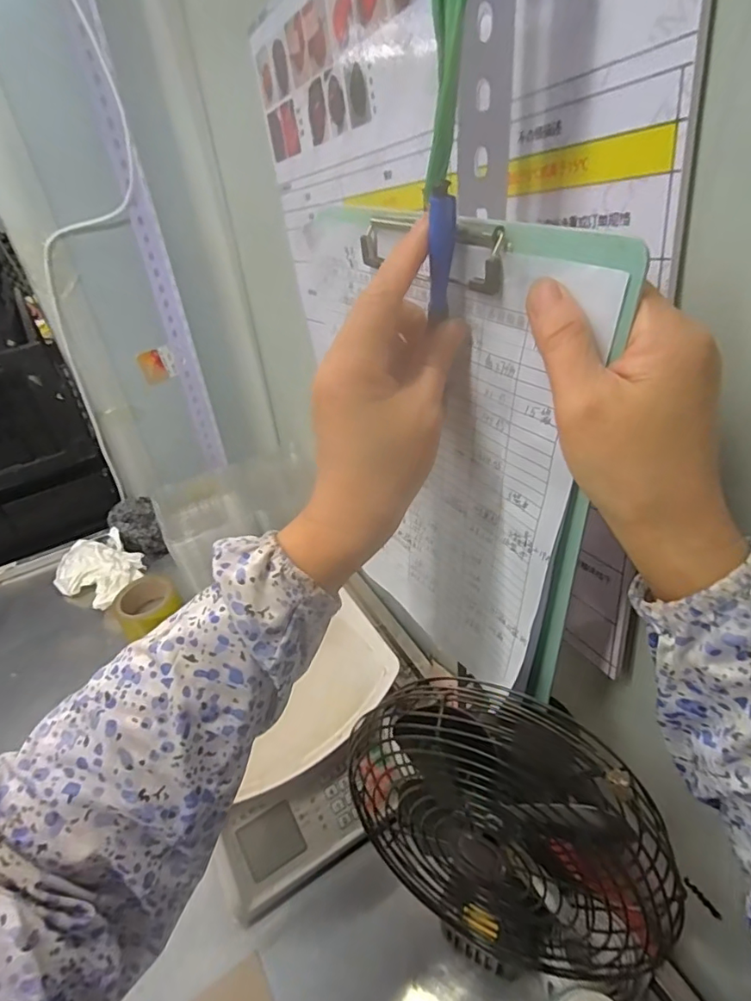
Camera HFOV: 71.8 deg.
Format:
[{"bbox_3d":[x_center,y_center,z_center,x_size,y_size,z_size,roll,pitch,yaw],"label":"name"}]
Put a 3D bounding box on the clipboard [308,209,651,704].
[{"bbox_3d":[0.040,-0.015,0.337,0.021,0.293,0.204,-27,41,-26],"label":"clipboard"}]

